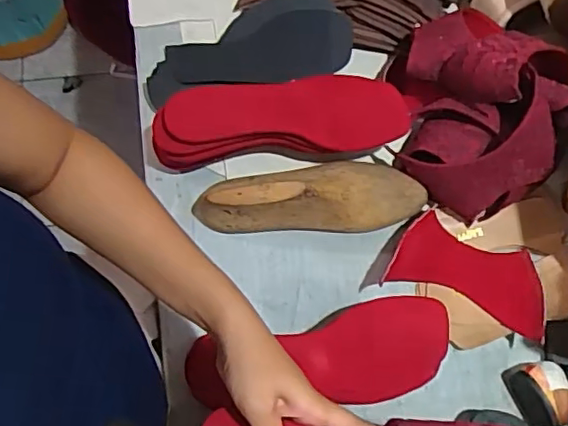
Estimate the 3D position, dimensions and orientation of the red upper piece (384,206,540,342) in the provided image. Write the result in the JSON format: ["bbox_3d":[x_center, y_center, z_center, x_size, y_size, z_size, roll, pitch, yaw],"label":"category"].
[{"bbox_3d":[0.192,0.060,0.612,0.158,0.029,0.092,24,73,6],"label":"red upper piece"}]

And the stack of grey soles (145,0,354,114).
[{"bbox_3d":[-0.044,-0.188,0.668,0.233,0.044,0.102,-14,73,-6],"label":"stack of grey soles"}]

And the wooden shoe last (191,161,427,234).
[{"bbox_3d":[0.028,-0.024,0.613,0.235,0.077,0.069,-2,72,-3],"label":"wooden shoe last"}]

